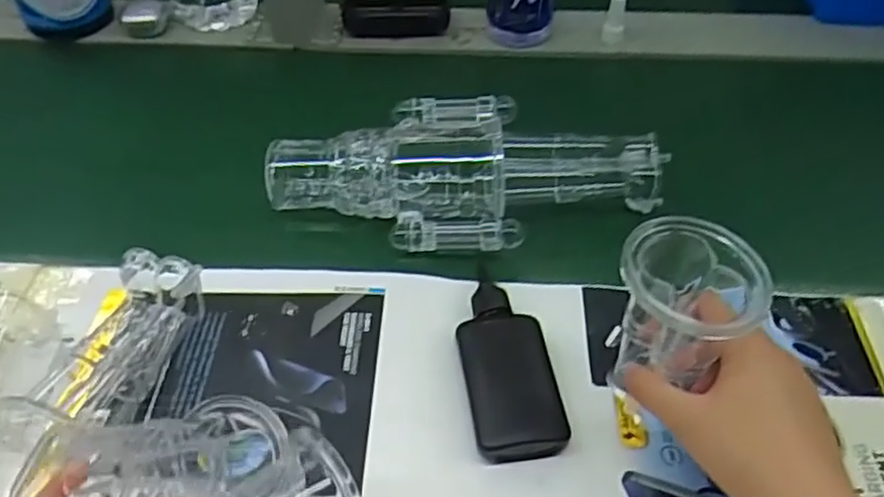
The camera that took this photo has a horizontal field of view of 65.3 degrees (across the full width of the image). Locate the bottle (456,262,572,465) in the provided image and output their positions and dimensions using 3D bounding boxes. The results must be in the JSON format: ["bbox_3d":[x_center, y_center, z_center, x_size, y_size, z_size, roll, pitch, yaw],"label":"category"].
[{"bbox_3d":[0.040,0.071,0.442,0.056,0.018,0.133,-7,50,-5],"label":"bottle"}]

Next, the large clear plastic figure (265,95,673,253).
[{"bbox_3d":[0.017,-0.062,0.530,0.292,0.054,0.116,-5,50,-3],"label":"large clear plastic figure"}]

